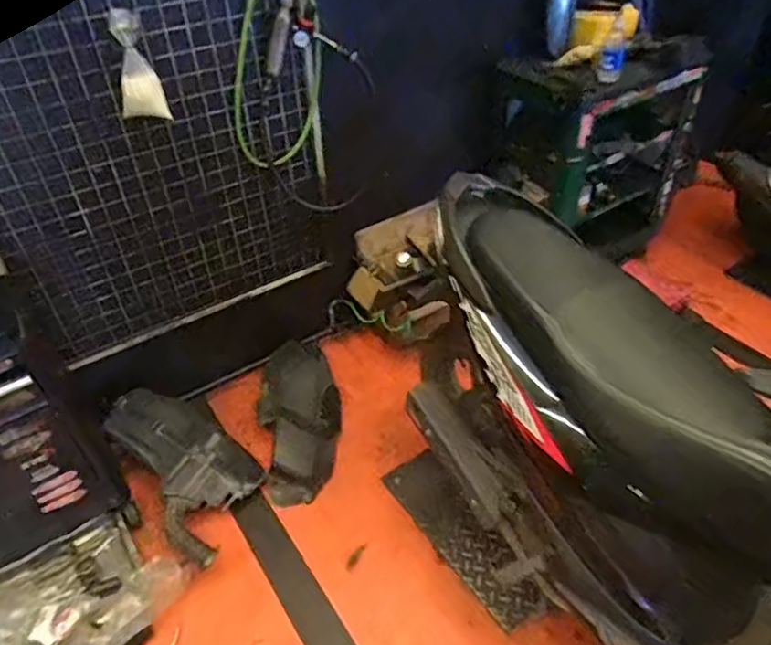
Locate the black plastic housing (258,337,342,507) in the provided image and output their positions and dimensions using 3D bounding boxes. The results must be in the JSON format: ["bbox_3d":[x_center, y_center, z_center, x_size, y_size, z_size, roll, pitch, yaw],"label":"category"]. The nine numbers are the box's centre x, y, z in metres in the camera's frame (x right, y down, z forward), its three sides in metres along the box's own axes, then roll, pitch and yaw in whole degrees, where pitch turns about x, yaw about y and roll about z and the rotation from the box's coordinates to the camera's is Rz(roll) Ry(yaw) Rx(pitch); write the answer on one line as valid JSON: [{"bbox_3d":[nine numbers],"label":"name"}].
[{"bbox_3d":[-0.251,0.272,1.747,0.225,0.121,0.512,-4,42,-6],"label":"black plastic housing"}]

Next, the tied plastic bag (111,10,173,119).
[{"bbox_3d":[-0.555,-0.573,1.316,0.097,0.226,0.023,-15,44,-13],"label":"tied plastic bag"}]

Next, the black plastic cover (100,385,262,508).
[{"bbox_3d":[-0.550,0.346,1.589,0.426,0.084,0.218,33,48,6],"label":"black plastic cover"}]

